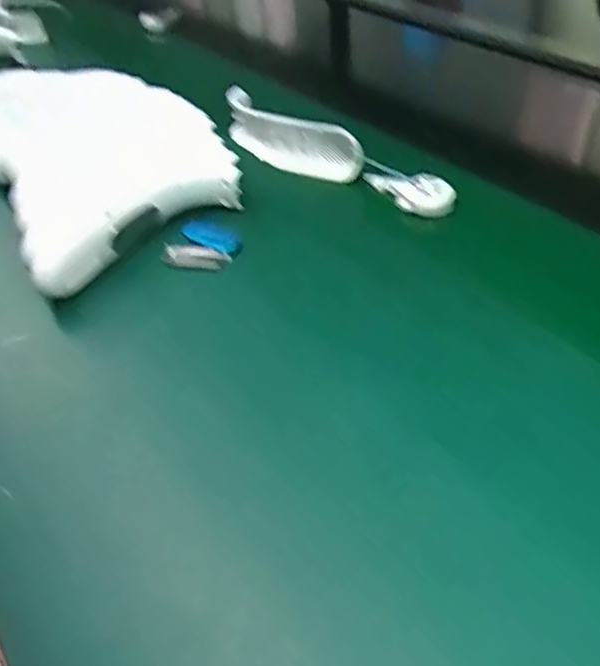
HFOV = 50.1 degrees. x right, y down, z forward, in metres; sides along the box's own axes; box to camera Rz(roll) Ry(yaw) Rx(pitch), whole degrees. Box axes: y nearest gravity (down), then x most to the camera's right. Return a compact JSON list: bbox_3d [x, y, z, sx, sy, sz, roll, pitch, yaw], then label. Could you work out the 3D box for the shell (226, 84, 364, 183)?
[{"bbox_3d":[-0.008,-0.200,0.688,0.196,0.077,0.042,29,54,33],"label":"shell"}]

